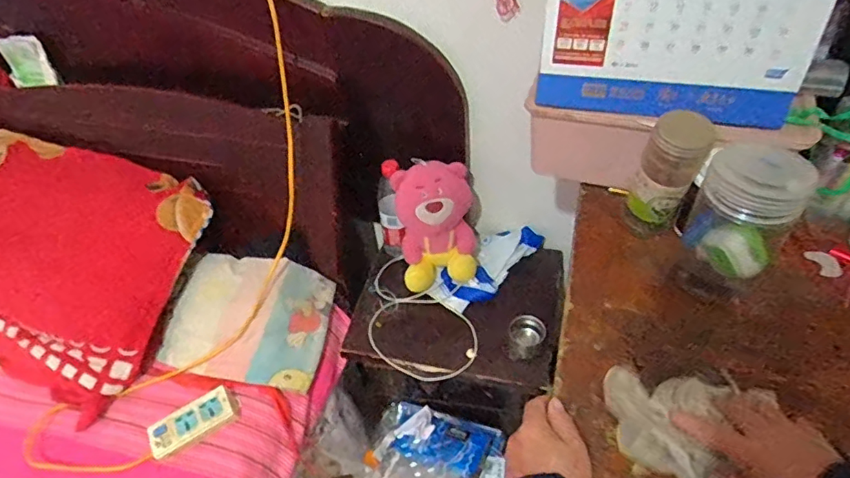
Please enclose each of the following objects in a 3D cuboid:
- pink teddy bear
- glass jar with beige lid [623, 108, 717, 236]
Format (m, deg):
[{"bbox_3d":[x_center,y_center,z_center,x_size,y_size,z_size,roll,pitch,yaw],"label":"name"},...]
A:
[{"bbox_3d":[0.022,-0.024,1.019,0.148,0.241,0.132,-11,47,-5],"label":"pink teddy bear"},{"bbox_3d":[0.267,-0.070,0.590,0.061,0.159,0.061,-3,47,3],"label":"glass jar with beige lid"}]

